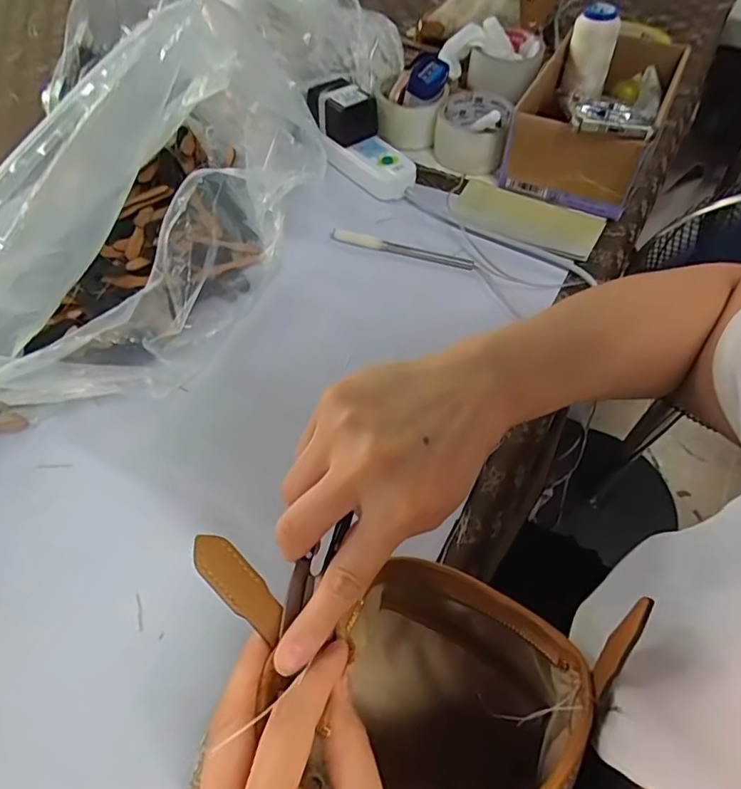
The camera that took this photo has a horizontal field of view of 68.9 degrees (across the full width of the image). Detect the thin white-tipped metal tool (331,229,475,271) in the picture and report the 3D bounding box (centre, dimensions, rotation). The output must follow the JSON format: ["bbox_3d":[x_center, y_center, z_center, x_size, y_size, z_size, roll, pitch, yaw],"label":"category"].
[{"bbox_3d":[0.032,-0.152,0.560,0.151,0.011,0.013,14,58,10],"label":"thin white-tipped metal tool"}]

